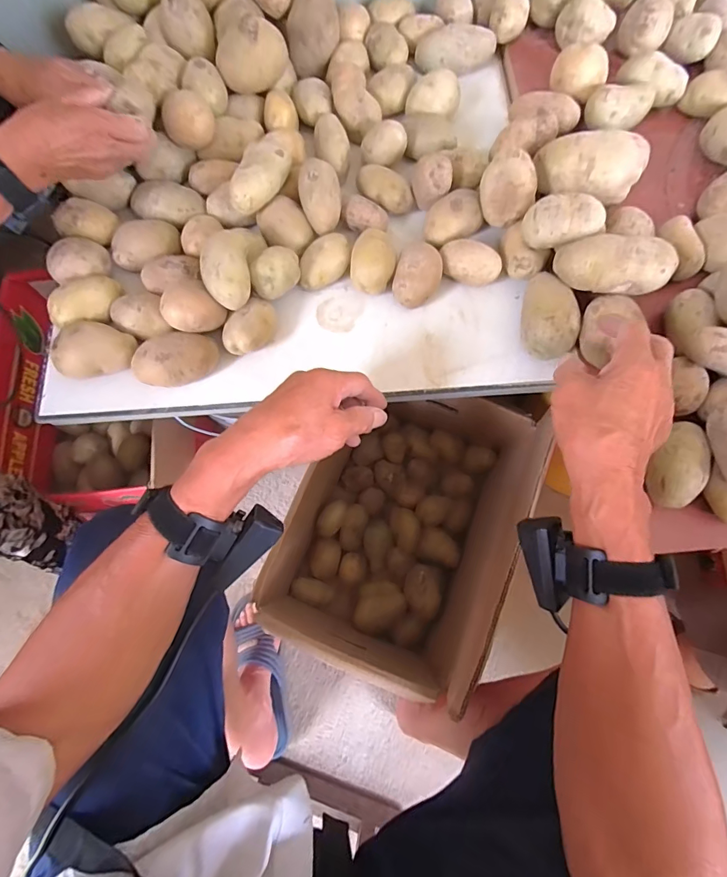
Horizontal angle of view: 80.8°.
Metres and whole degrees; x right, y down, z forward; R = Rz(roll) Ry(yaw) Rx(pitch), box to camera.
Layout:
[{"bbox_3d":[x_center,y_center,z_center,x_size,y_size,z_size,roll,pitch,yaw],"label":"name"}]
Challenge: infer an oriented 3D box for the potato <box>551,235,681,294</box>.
[{"bbox_3d":[0.253,-0.176,0.431,0.102,0.038,0.046,5,75,2],"label":"potato"}]

